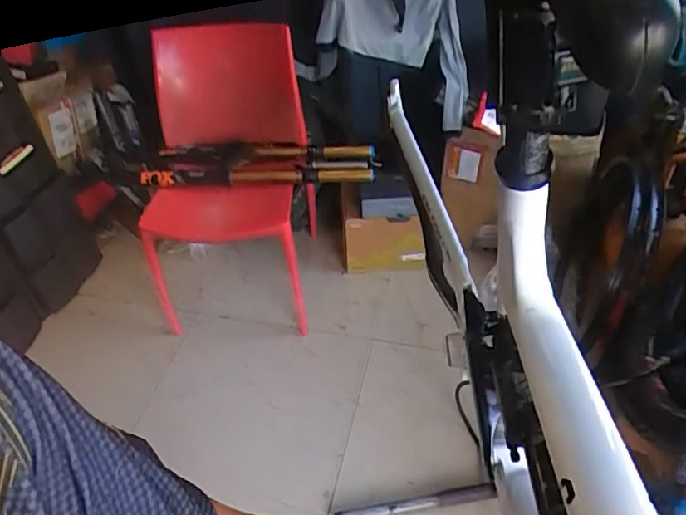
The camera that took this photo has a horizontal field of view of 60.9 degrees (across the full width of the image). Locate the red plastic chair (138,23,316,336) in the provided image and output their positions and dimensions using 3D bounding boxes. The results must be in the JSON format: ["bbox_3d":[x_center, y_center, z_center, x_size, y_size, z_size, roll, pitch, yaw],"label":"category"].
[{"bbox_3d":[-0.382,-0.239,1.778,0.522,0.790,0.593,-1,43,5],"label":"red plastic chair"}]

